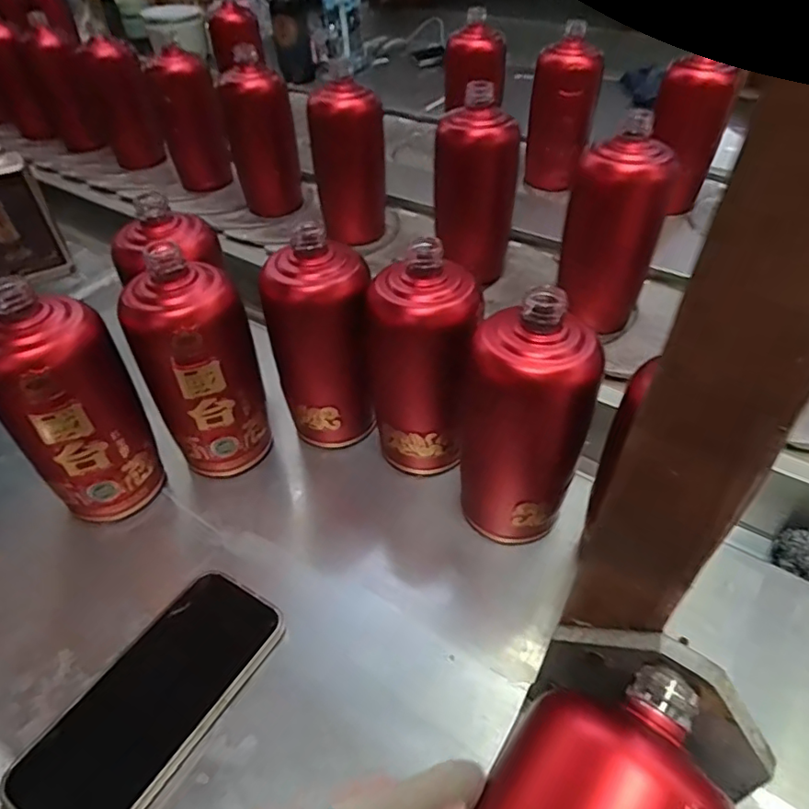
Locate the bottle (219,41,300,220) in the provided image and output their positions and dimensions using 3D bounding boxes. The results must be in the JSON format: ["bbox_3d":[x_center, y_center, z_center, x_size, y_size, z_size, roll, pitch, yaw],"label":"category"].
[{"bbox_3d":[-0.181,-0.335,0.714,0.082,0.173,0.078,-15,52,-8],"label":"bottle"}]

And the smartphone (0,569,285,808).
[{"bbox_3d":[-0.149,0.175,0.334,0.080,0.012,0.158,22,51,23],"label":"smartphone"}]

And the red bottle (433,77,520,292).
[{"bbox_3d":[0.069,-0.214,0.573,0.074,0.171,0.064,20,50,22],"label":"red bottle"}]

